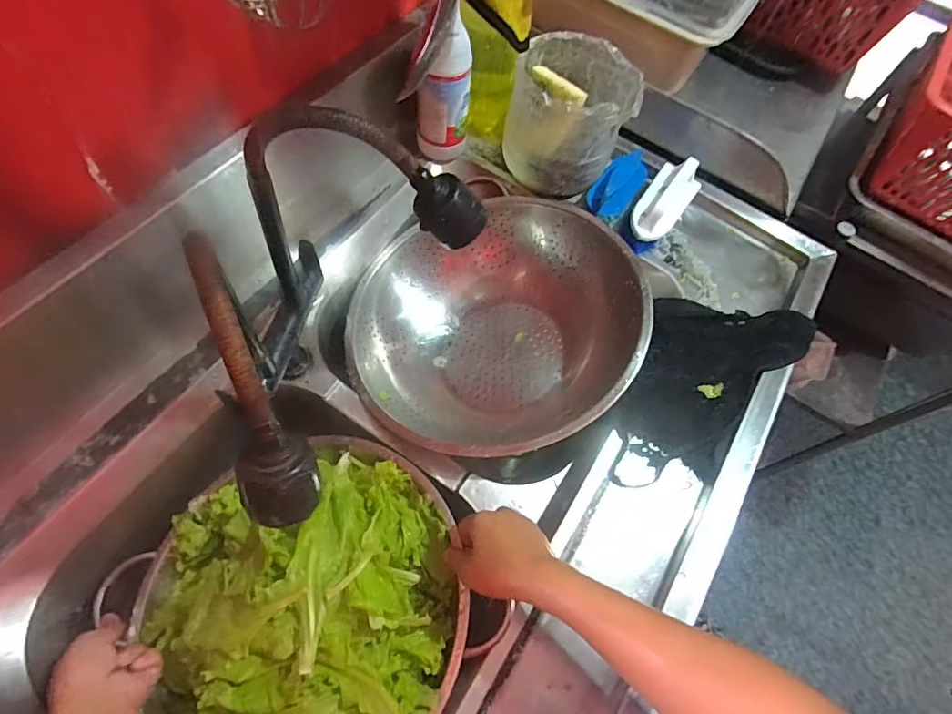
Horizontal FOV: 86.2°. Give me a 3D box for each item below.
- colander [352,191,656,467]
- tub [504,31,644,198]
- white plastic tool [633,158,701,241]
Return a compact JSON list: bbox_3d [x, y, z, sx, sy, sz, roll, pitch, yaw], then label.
[{"bbox_3d":[0.019,-0.032,0.641,0.340,0.156,0.335,3,62,-5],"label":"colander"},{"bbox_3d":[0.123,-0.315,0.677,0.151,0.142,0.142,3,62,-5],"label":"tub"},{"bbox_3d":[0.251,-0.210,0.675,0.057,0.041,0.142,34,64,11],"label":"white plastic tool"}]

